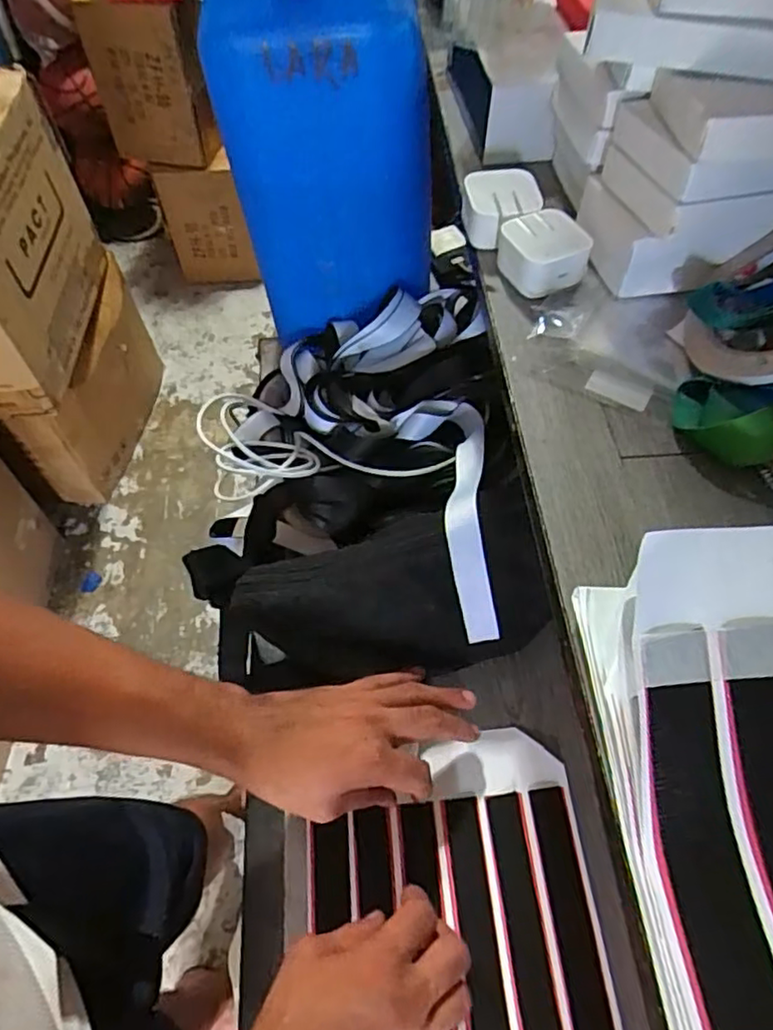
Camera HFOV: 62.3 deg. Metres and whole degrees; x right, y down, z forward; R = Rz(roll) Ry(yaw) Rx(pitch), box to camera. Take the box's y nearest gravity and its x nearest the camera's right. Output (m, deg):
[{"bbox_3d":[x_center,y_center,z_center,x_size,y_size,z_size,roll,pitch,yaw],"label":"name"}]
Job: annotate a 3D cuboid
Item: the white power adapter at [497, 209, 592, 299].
[{"bbox_3d":[0.094,-0.159,0.386,0.044,0.026,0.044,-18,59,-10],"label":"white power adapter"}]

